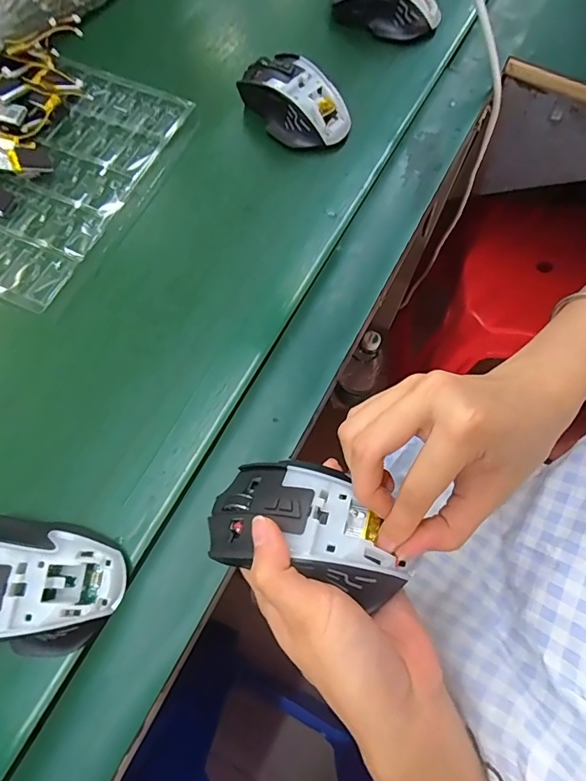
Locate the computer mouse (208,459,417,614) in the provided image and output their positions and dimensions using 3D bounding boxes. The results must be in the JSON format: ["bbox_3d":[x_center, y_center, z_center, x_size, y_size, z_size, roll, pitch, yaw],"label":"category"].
[{"bbox_3d":[0.012,0.073,0.239,0.112,0.040,0.063,15,50,4],"label":"computer mouse"}]

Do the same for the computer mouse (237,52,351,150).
[{"bbox_3d":[0.000,-0.269,0.405,0.066,0.040,0.109,-38,73,-13],"label":"computer mouse"}]

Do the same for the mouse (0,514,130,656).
[{"bbox_3d":[-0.162,0.116,0.265,0.106,0.037,0.068,9,69,4],"label":"mouse"}]

